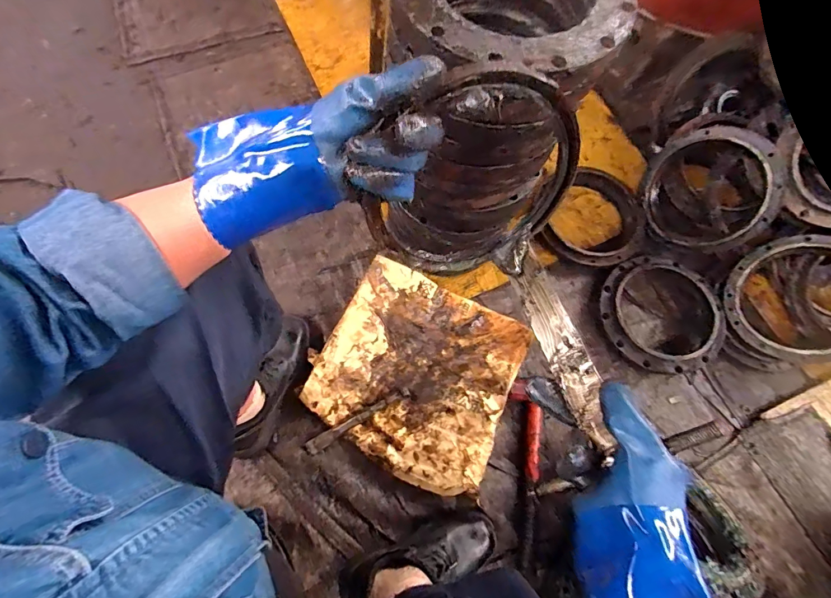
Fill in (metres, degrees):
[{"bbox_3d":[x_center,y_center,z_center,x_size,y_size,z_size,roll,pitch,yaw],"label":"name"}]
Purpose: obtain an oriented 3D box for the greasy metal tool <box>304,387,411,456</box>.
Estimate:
[{"bbox_3d":[-0.107,0.226,0.752,0.214,0.014,0.025,-28,75,-12],"label":"greasy metal tool"}]

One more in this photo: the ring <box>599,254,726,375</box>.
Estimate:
[{"bbox_3d":[0.508,0.029,0.839,0.240,0.052,0.249,1,71,-3],"label":"ring"}]

